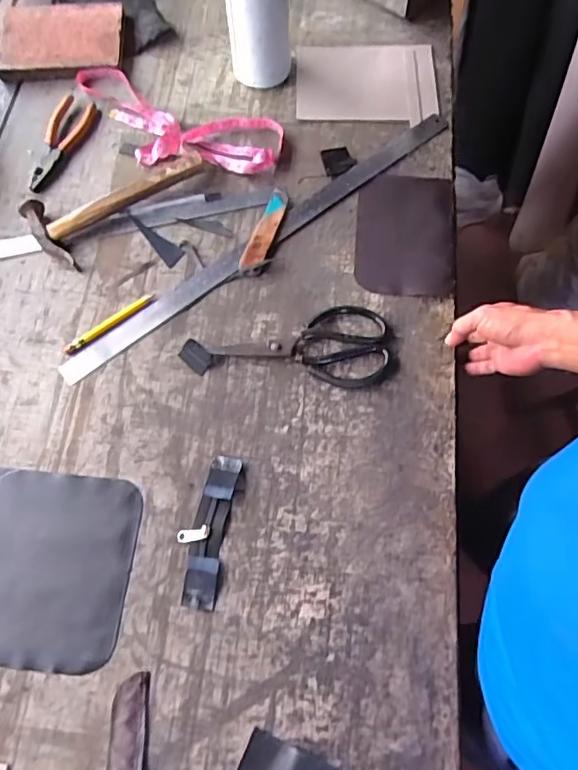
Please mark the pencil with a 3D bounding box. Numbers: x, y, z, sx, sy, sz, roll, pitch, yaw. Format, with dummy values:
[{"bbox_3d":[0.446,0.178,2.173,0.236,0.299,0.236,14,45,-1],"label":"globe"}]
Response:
[{"bbox_3d":[-0.216,-0.074,0.677,0.121,0.011,0.011,-36,71,-13],"label":"pencil"}]

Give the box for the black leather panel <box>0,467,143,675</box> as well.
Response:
[{"bbox_3d":[-0.276,0.179,0.572,0.226,0.011,0.186,5,67,3],"label":"black leather panel"}]

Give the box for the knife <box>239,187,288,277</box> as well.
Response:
[{"bbox_3d":[-0.031,-0.198,0.723,0.031,0.011,0.135,16,68,7],"label":"knife"}]

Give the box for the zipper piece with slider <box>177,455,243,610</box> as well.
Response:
[{"bbox_3d":[-0.086,0.147,0.581,0.046,0.008,0.152,8,67,4],"label":"zipper piece with slider"}]

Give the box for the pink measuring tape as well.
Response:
[{"bbox_3d":[-0.168,-0.367,0.791,0.320,0.025,0.125,20,69,9],"label":"pink measuring tape"}]

